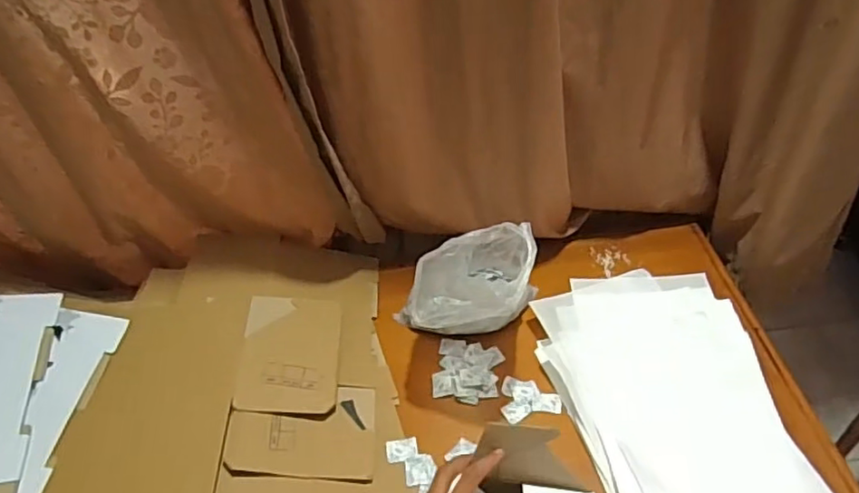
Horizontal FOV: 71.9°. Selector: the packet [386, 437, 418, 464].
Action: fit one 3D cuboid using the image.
[{"bbox_3d":[-0.037,0.274,0.798,0.042,0.005,0.031,-7,46,-2],"label":"packet"}]

